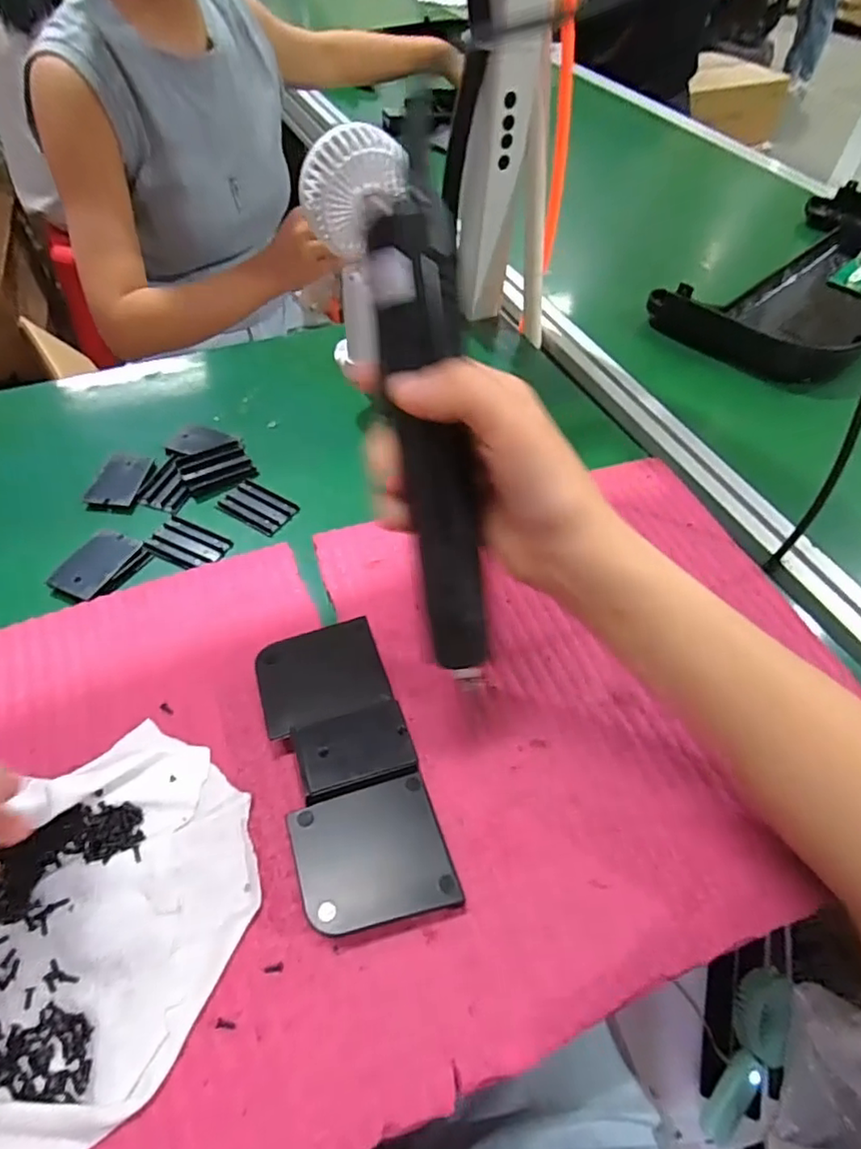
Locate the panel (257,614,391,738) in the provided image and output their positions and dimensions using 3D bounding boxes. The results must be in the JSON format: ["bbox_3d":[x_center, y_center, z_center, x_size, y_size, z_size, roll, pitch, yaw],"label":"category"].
[{"bbox_3d":[-0.063,0.059,0.353,0.073,0.007,0.052,-14,73,-26],"label":"panel"}]

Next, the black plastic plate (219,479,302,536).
[{"bbox_3d":[-0.133,-0.053,0.463,0.055,0.004,0.035,27,55,16],"label":"black plastic plate"}]

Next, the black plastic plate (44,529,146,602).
[{"bbox_3d":[-0.232,-0.008,0.418,0.037,0.007,0.057,16,52,8],"label":"black plastic plate"}]

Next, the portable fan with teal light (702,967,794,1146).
[{"bbox_3d":[0.400,0.602,0.759,0.057,0.046,0.207,28,76,17],"label":"portable fan with teal light"}]

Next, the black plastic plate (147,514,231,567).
[{"bbox_3d":[-0.174,-0.021,0.436,0.054,0.004,0.036,22,53,13],"label":"black plastic plate"}]

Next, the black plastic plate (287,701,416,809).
[{"bbox_3d":[-0.039,0.091,0.315,0.058,0.005,0.043,-11,48,-19],"label":"black plastic plate"}]

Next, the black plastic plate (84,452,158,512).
[{"bbox_3d":[-0.238,-0.074,0.467,0.034,0.007,0.058,7,51,2],"label":"black plastic plate"}]

